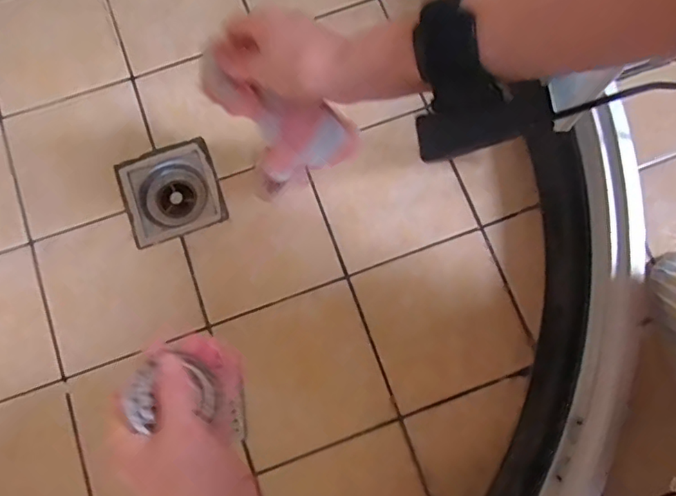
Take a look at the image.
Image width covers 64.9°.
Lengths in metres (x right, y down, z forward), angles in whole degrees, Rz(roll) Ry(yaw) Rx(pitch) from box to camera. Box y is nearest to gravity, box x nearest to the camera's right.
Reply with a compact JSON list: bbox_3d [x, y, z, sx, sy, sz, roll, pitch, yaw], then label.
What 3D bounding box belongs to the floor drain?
[{"bbox_3d":[-0.181,-0.058,0.588,0.101,0.030,0.101,-20,78,-5],"label":"floor drain"}]

